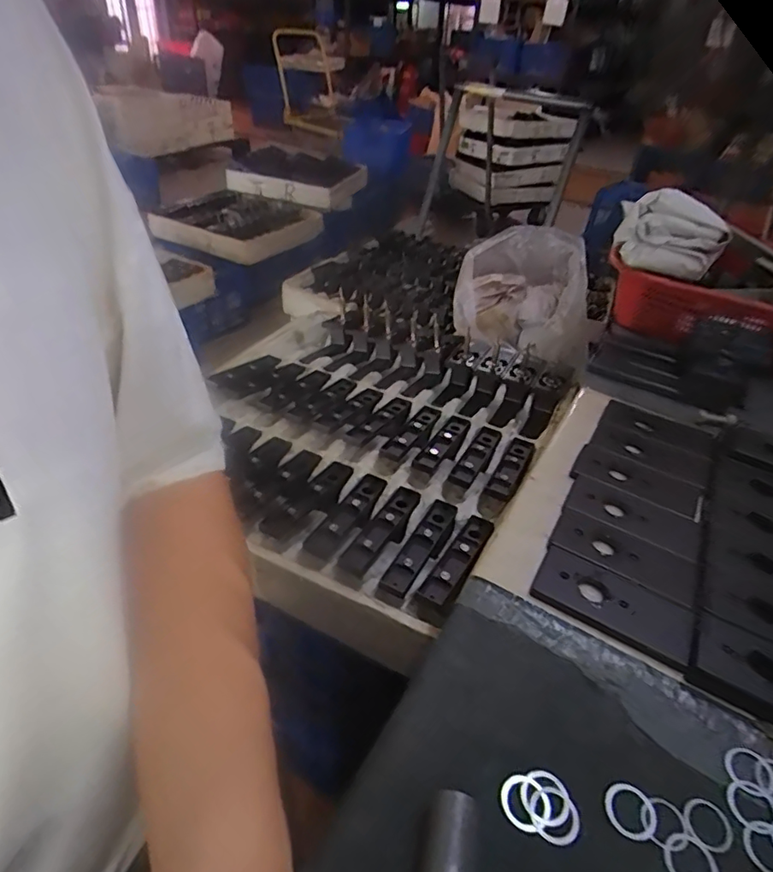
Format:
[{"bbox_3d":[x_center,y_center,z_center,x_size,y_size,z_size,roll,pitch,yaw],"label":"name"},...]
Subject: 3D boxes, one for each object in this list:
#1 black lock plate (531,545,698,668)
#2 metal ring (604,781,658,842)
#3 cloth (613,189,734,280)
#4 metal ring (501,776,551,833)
[{"bbox_3d":[0.159,0.113,0.380,0.102,0.008,0.048,21,41,21],"label":"black lock plate"},{"bbox_3d":[0.130,0.200,0.290,0.025,0.004,0.026,3,38,-2],"label":"metal ring"},{"bbox_3d":[0.349,-0.250,0.663,0.126,0.076,0.082,18,40,17],"label":"cloth"},{"bbox_3d":[0.074,0.193,0.288,0.025,0.004,0.026,3,38,-2],"label":"metal ring"}]

